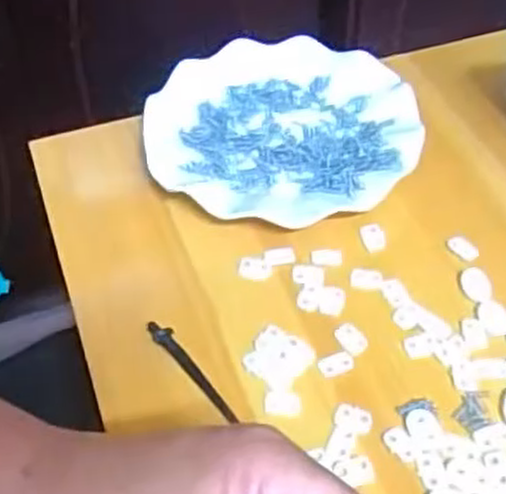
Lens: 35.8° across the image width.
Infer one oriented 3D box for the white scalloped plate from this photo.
[{"bbox_3d":[0.019,-0.083,0.546,0.182,0.026,0.182,0,49,0],"label":"white scalloped plate"}]

